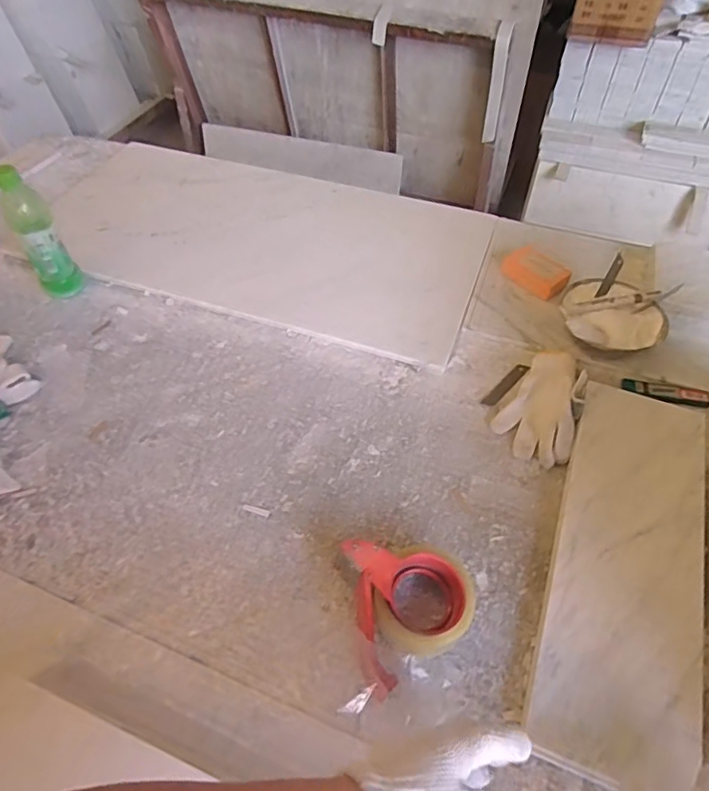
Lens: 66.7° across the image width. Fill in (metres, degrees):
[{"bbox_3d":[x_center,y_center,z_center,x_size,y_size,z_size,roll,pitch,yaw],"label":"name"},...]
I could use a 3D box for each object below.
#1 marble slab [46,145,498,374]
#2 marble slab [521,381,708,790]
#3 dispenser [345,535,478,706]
[{"bbox_3d":[-0.182,-0.297,0.989,0.791,0.031,0.406,16,53,15],"label":"marble slab"},{"bbox_3d":[0.309,0.172,0.596,0.156,0.013,0.445,17,54,15],"label":"marble slab"},{"bbox_3d":[0.058,0.217,0.542,0.126,0.060,0.143,-8,52,-4],"label":"dispenser"}]

